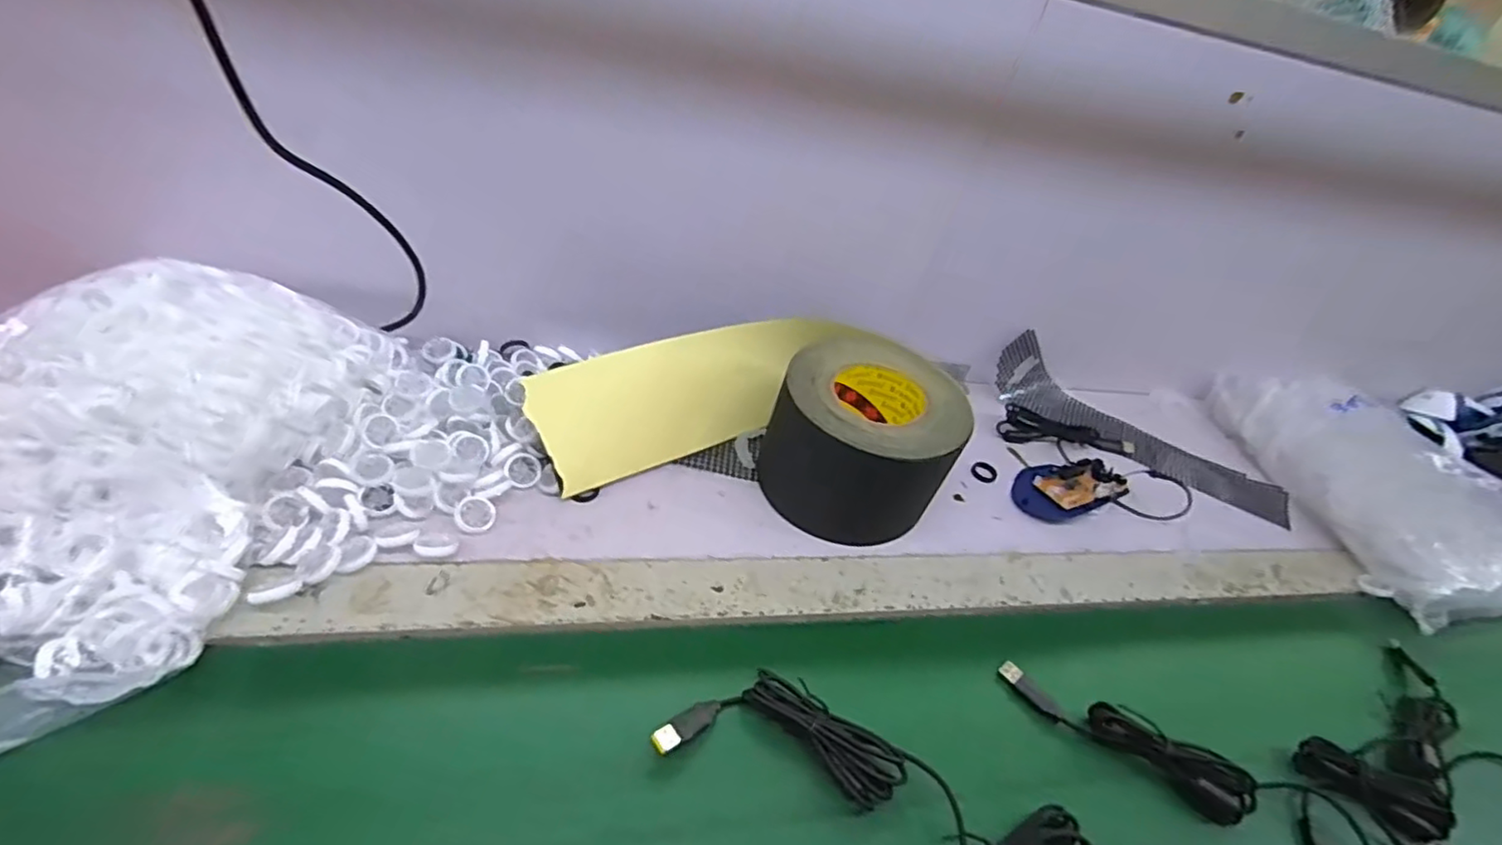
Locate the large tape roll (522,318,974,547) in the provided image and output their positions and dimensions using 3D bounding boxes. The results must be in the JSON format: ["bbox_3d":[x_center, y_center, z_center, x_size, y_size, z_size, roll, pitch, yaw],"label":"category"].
[{"bbox_3d":[-0.003,0.003,0.541,0.326,0.112,0.141,4,31,-3],"label":"large tape roll"}]

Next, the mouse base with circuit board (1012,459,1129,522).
[{"bbox_3d":[0.296,0.059,0.621,0.096,0.030,0.065,-6,33,-19],"label":"mouse base with circuit board"}]

